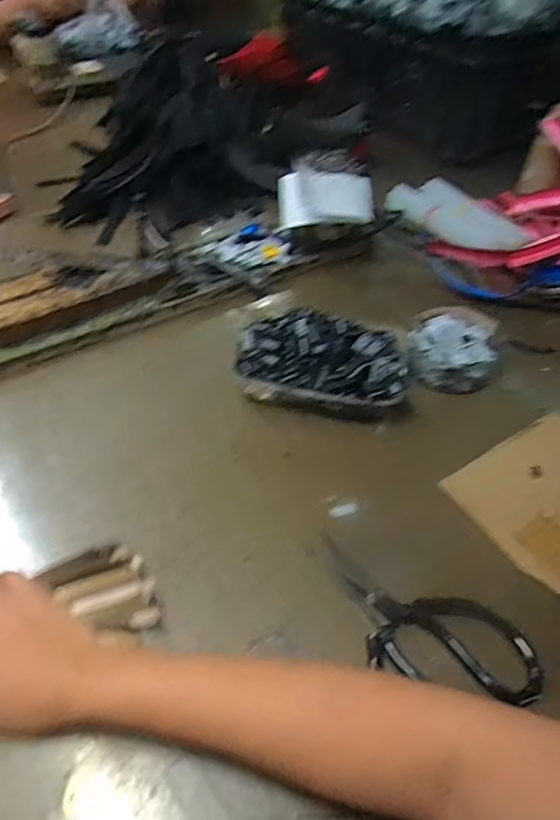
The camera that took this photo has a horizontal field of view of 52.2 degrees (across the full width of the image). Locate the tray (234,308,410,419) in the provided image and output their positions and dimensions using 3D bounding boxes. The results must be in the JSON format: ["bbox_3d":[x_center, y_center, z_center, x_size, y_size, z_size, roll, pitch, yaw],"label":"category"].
[{"bbox_3d":[0.041,-0.046,0.566,0.163,0.051,0.121,11,47,6],"label":"tray"}]

